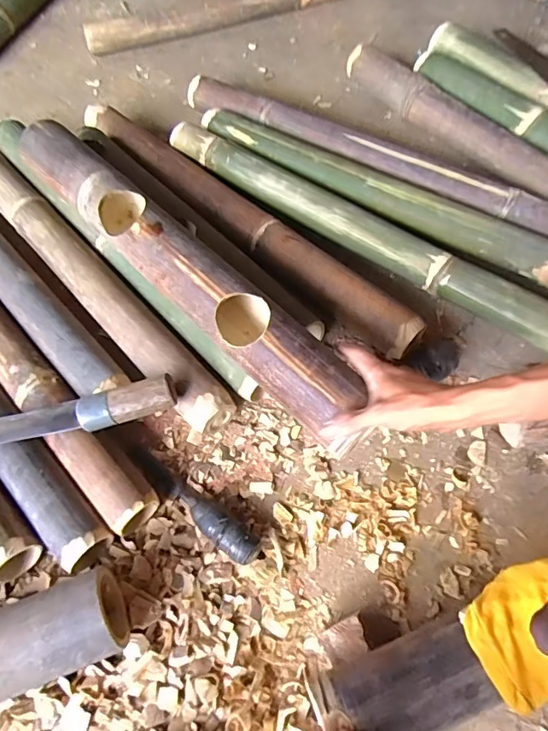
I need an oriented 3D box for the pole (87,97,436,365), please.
[{"bbox_3d":[-0.053,-0.208,0.699,0.610,0.067,0.055,40,72,19],"label":"pole"}]

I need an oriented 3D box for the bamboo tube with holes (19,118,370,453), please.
[{"bbox_3d":[-0.123,-0.124,0.585,0.068,0.076,0.554,-43,70,-15],"label":"bamboo tube with holes"}]

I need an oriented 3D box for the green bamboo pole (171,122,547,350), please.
[{"bbox_3d":[0.109,-0.190,0.693,0.642,0.061,0.051,32,71,16],"label":"green bamboo pole"}]

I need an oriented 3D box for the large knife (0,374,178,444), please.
[{"bbox_3d":[-0.263,0.061,0.548,0.305,0.033,0.044,-11,64,-3],"label":"large knife"}]

